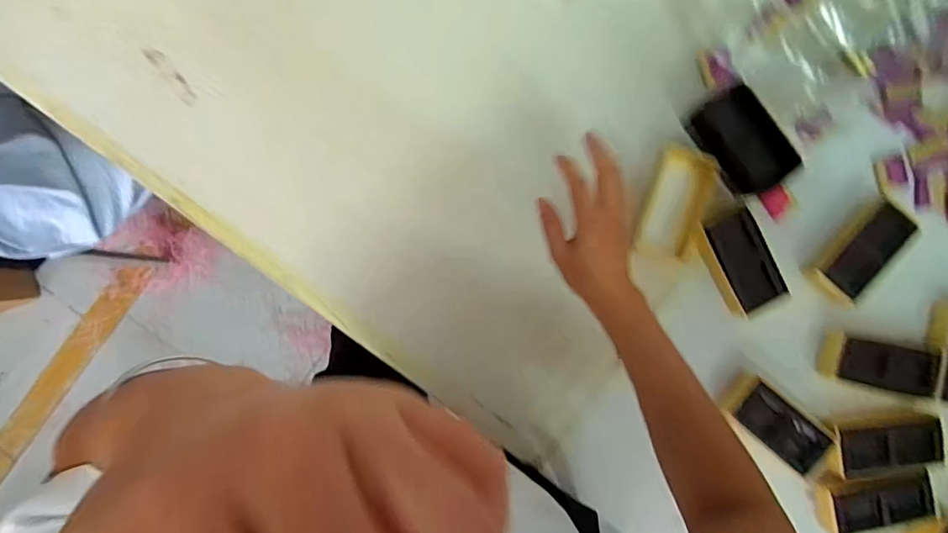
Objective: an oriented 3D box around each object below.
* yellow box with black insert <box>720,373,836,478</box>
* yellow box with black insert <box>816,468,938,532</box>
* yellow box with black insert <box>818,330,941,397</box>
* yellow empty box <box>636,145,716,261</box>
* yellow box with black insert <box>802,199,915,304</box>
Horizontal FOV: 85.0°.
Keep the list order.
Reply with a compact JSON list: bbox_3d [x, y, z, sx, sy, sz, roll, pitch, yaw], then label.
[{"bbox_3d":[0.328,0.169,0.559,0.123,0.022,0.055,39,89,-3],"label":"yellow box with black insert"},{"bbox_3d":[0.434,0.253,0.555,0.121,0.025,0.057,-11,91,-3],"label":"yellow box with black insert"},{"bbox_3d":[0.437,0.106,0.555,0.115,0.028,0.050,13,90,-3],"label":"yellow box with black insert"},{"bbox_3d":[0.219,-0.070,0.558,0.057,0.025,0.115,15,90,-3],"label":"yellow empty box"},{"bbox_3d":[0.417,-0.016,0.557,0.058,0.034,0.115,38,89,-3],"label":"yellow box with black insert"}]

